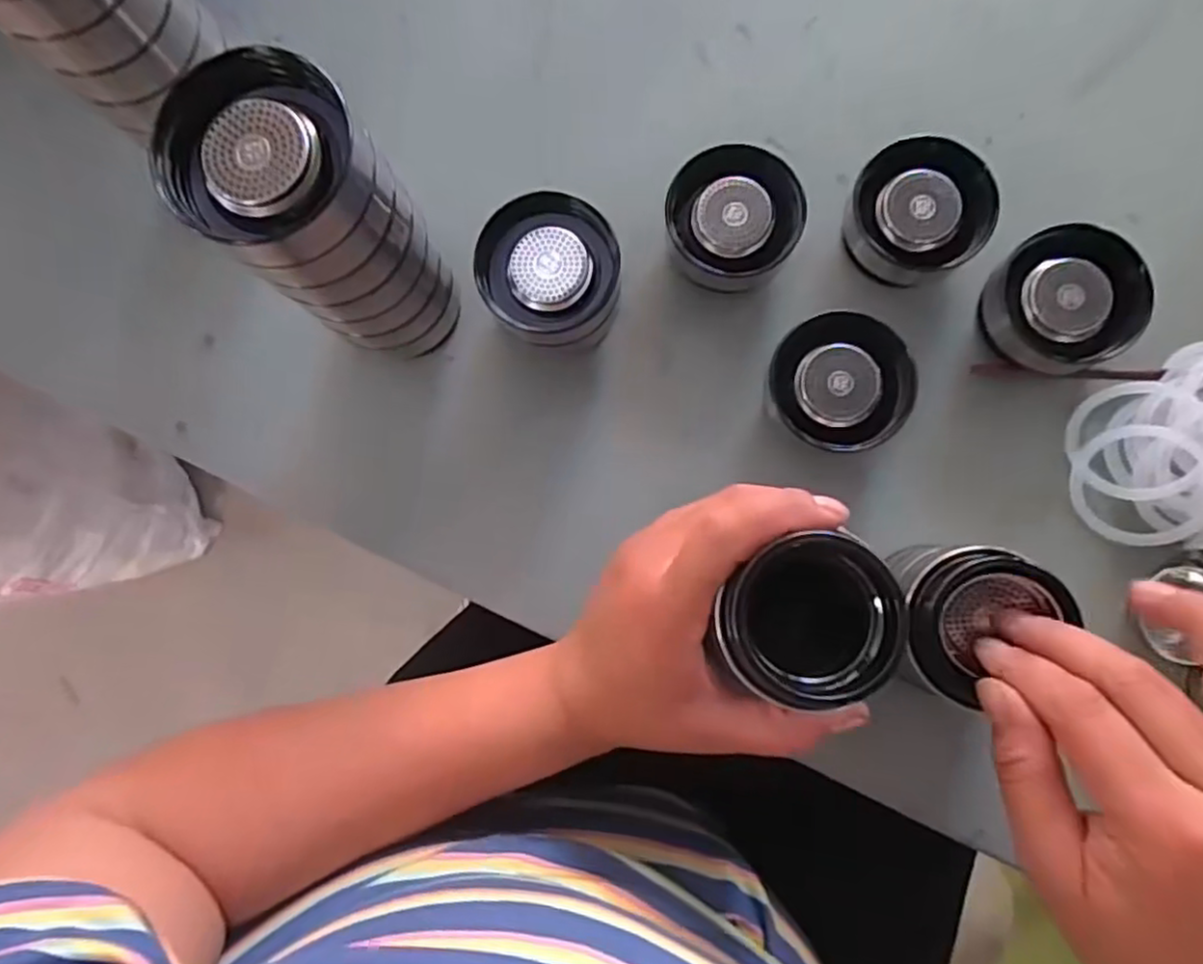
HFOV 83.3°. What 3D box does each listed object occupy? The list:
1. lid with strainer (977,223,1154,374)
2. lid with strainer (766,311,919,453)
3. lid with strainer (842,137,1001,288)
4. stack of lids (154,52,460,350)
[{"bbox_3d":[0.225,-0.088,0.334,0.065,0.032,0.062,6,85,4],"label":"lid with strainer"},{"bbox_3d":[0.117,-0.048,0.336,0.066,0.032,0.062,0,84,4],"label":"lid with strainer"},{"bbox_3d":[0.158,-0.133,0.342,0.066,0.034,0.061,0,84,4],"label":"lid with strainer"},{"bbox_3d":[-0.109,-0.102,0.294,0.062,0.152,0.066,38,88,6],"label":"stack of lids"}]

